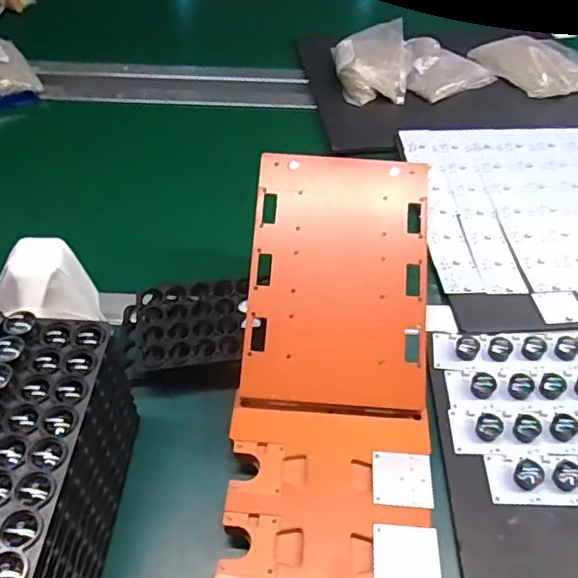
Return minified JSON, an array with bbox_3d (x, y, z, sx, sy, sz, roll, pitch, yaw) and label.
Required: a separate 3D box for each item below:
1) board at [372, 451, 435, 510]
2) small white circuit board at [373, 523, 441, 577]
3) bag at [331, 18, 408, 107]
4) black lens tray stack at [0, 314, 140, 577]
[{"bbox_3d":[0.092,0.154,0.465,0.048,0.004,0.045,5,49,3],"label":"board"},{"bbox_3d":[0.088,0.199,0.426,0.048,0.004,0.045,4,49,3],"label":"small white circuit board"},{"bbox_3d":[0.134,-0.370,0.934,0.118,0.051,0.171,-1,49,-2],"label":"bag"},{"bbox_3d":[-0.186,0.138,0.412,0.092,0.148,0.194,2,49,1],"label":"black lens tray stack"}]

